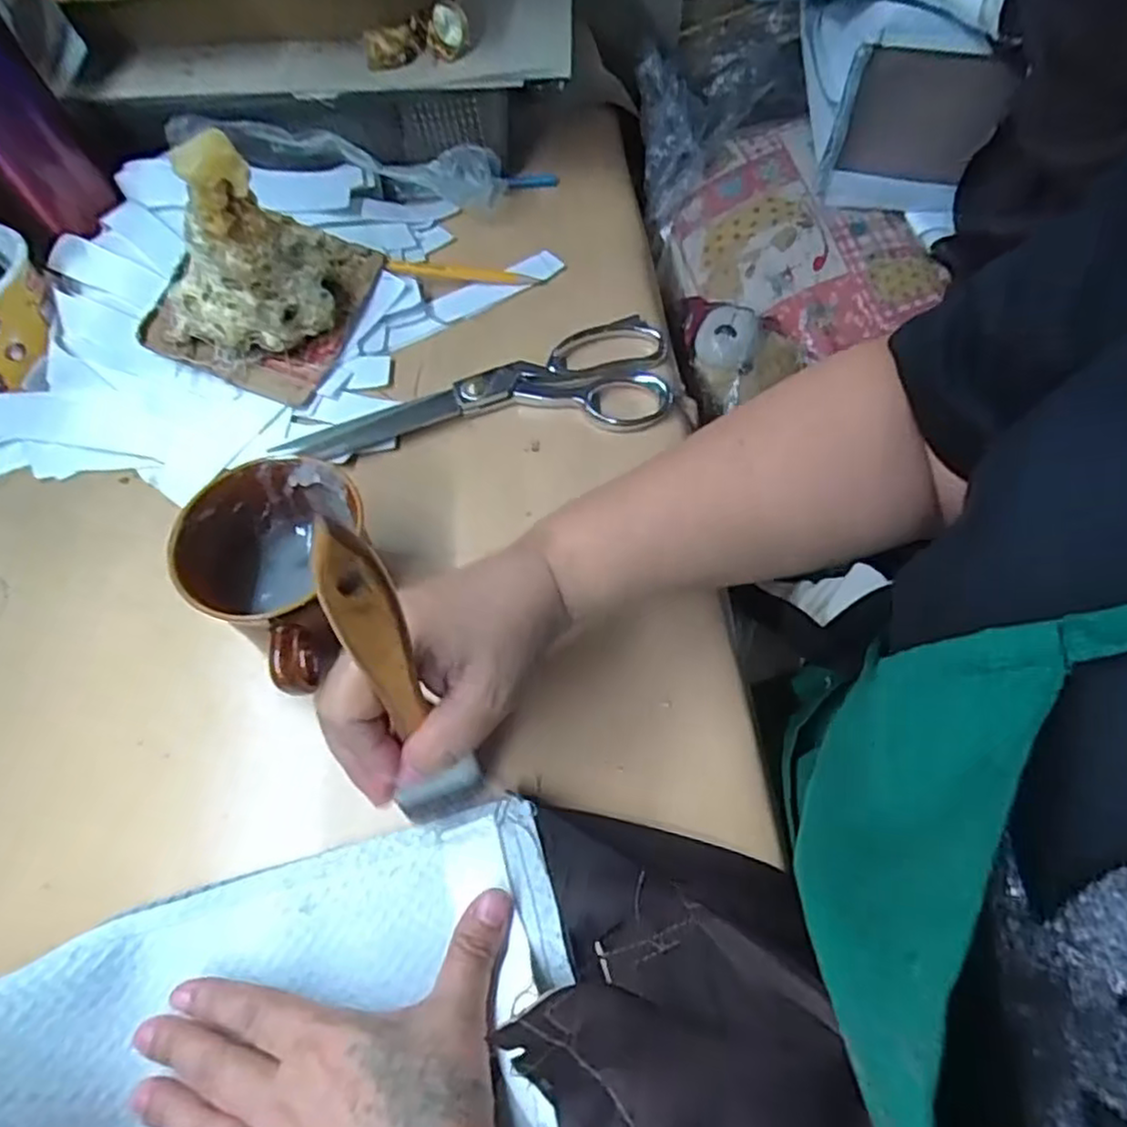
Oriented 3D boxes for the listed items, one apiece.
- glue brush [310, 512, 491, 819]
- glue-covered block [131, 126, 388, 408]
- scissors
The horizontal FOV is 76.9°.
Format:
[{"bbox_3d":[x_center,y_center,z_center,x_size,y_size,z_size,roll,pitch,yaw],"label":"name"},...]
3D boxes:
[{"bbox_3d":[-0.059,0.049,0.256,0.032,0.175,0.012,-5,47,1],"label":"glue brush"},{"bbox_3d":[-0.192,-0.190,0.424,0.109,0.129,0.123,13,62,12],"label":"glue-covered block"},{"bbox_3d":[-0.049,-0.107,0.434,0.226,0.013,0.081,-5,60,1],"label":"scissors"}]

